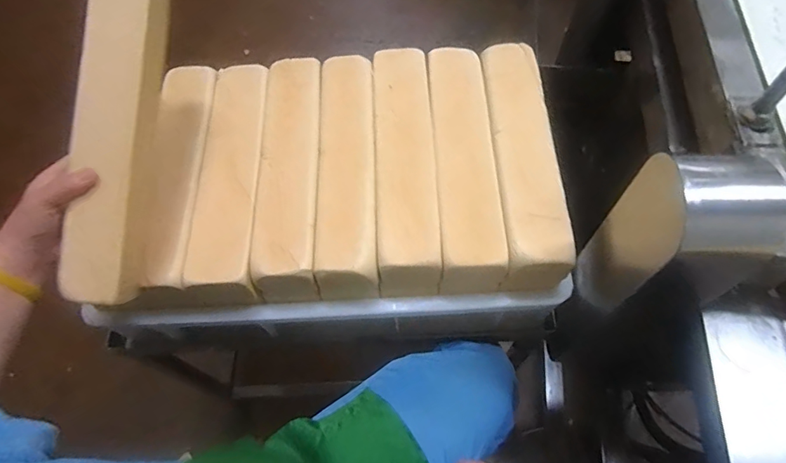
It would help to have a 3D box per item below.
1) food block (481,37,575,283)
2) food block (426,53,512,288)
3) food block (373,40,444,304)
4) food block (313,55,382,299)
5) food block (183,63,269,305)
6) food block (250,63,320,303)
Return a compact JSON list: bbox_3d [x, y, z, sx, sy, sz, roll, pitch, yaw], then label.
[{"bbox_3d":[0.171,-0.101,0.645,0.081,0.084,0.347,-3,63,2],"label":"food block"},{"bbox_3d":[0.092,-0.096,0.649,0.078,0.086,0.339,-2,63,2],"label":"food block"},{"bbox_3d":[0.016,-0.089,0.652,0.082,0.090,0.337,-3,63,1],"label":"food block"},{"bbox_3d":[-0.062,-0.083,0.655,0.081,0.078,0.336,-3,63,2],"label":"food block"},{"bbox_3d":[-0.210,-0.070,0.646,0.074,0.071,0.340,-3,63,1],"label":"food block"},{"bbox_3d":[-0.132,-0.077,0.654,0.087,0.074,0.356,-3,63,1],"label":"food block"}]

